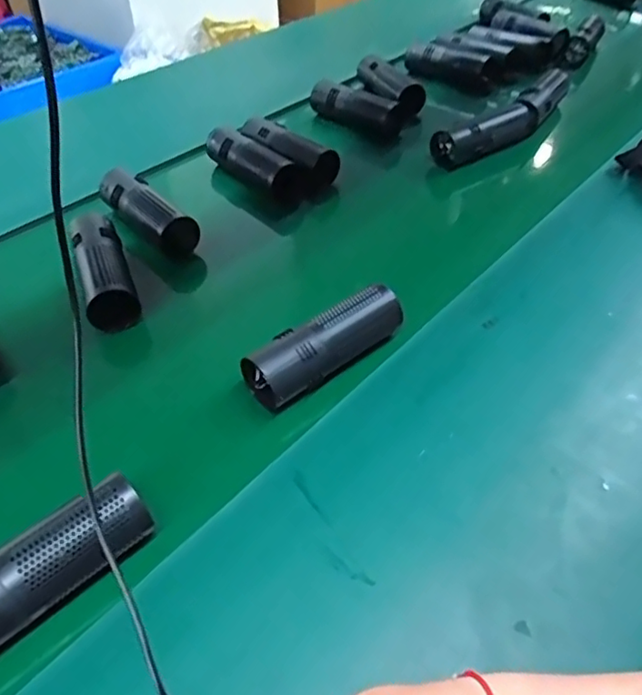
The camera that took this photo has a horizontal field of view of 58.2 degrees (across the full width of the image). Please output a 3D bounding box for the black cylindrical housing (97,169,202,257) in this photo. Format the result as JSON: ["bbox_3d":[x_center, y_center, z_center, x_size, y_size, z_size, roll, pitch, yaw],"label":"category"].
[{"bbox_3d":[-0.229,-0.175,0.748,0.049,0.053,0.174,-36,52,-29],"label":"black cylindrical housing"}]

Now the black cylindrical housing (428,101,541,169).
[{"bbox_3d":[0.268,-0.350,0.931,0.206,0.065,0.060,-32,51,-27],"label":"black cylindrical housing"}]

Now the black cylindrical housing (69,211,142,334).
[{"bbox_3d":[-0.250,-0.097,0.666,0.068,0.050,0.188,-18,46,-15],"label":"black cylindrical housing"}]

